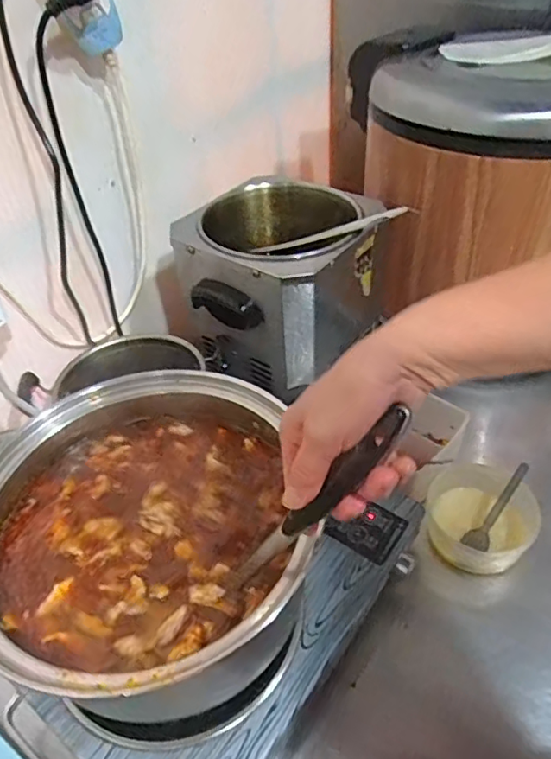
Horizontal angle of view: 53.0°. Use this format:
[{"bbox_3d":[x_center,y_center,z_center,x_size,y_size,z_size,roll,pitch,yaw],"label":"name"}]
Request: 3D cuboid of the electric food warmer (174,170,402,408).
[{"bbox_3d":[0.010,-0.131,0.728,0.210,0.173,0.234,26,51,30],"label":"electric food warmer"}]

